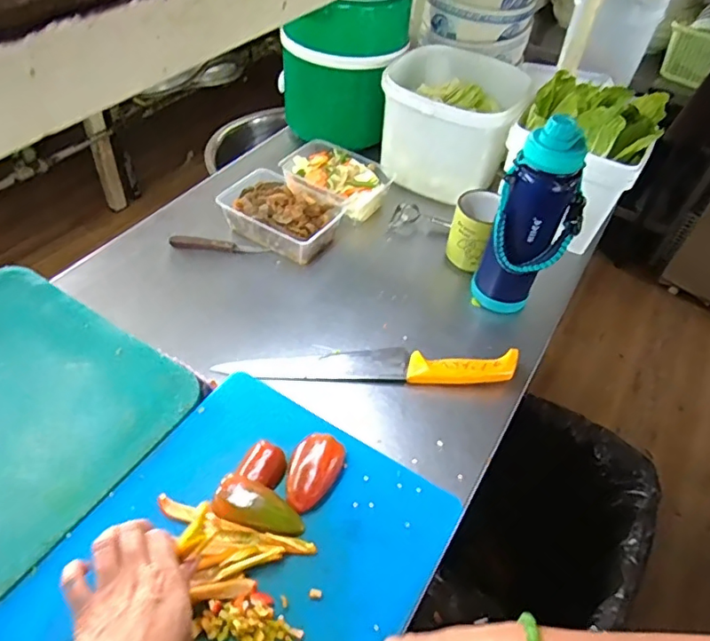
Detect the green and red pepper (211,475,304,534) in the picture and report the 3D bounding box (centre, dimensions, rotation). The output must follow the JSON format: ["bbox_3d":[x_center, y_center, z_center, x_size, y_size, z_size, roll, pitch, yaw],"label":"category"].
[{"bbox_3d":[-0.092,0.183,0.533,0.088,0.019,0.043,16,49,8],"label":"green and red pepper"}]

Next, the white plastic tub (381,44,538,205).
[{"bbox_3d":[0.165,-0.331,0.930,0.203,0.171,0.206,19,50,10],"label":"white plastic tub"}]

